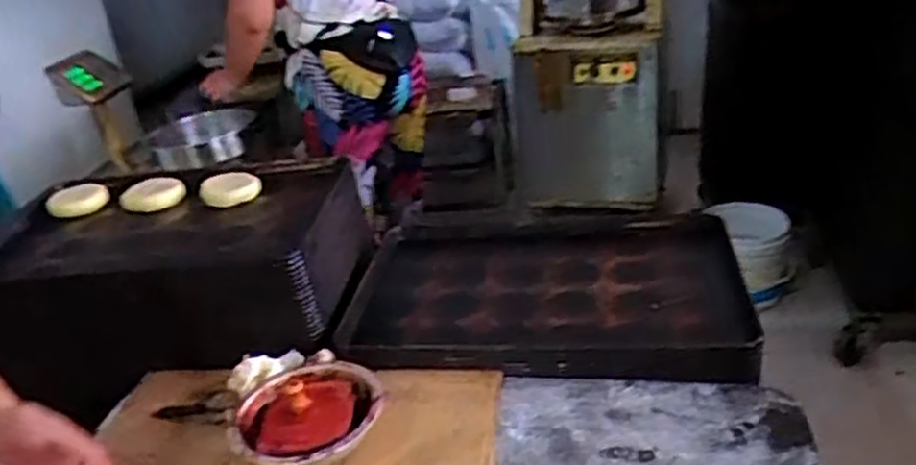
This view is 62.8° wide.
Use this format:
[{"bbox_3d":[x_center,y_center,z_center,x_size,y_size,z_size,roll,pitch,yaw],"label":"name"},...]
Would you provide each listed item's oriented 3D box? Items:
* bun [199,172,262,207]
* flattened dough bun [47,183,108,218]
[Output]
[{"bbox_3d":[-0.398,-0.084,1.305,0.103,0.045,0.099,-18,29,-18],"label":"bun"},{"bbox_3d":[-0.702,-0.060,1.391,0.105,0.047,0.090,-19,29,-18],"label":"flattened dough bun"}]

